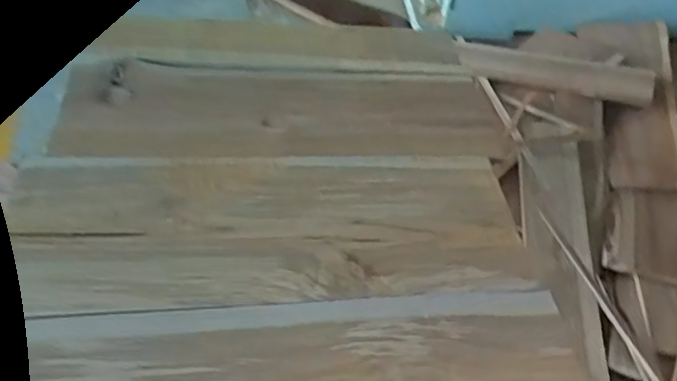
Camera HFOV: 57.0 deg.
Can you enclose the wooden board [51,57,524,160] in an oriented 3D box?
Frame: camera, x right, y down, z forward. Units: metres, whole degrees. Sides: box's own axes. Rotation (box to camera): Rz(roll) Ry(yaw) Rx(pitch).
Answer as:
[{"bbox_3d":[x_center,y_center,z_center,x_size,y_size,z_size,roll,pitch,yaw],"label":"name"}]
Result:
[{"bbox_3d":[-0.068,-0.094,0.770,0.527,0.033,0.181,2,44,-5],"label":"wooden board"}]

